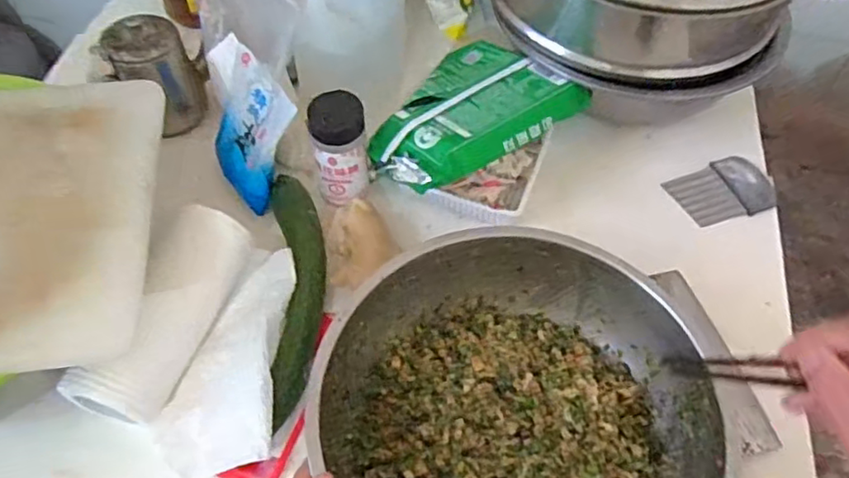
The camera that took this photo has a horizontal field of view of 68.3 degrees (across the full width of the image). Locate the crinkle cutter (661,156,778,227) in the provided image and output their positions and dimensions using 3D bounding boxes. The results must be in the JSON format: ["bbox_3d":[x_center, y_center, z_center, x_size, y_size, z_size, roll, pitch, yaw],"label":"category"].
[{"bbox_3d":[0.343,-0.055,0.717,0.104,0.017,0.079,-21,59,-14],"label":"crinkle cutter"}]

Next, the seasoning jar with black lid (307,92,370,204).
[{"bbox_3d":[-0.088,-0.090,0.655,0.054,0.118,0.053,1,57,-1],"label":"seasoning jar with black lid"}]

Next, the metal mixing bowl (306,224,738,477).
[{"bbox_3d":[0.075,0.140,0.502,0.296,0.088,0.282,1,57,-1],"label":"metal mixing bowl"}]

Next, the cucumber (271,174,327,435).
[{"bbox_3d":[-0.122,0.041,0.604,0.051,0.032,0.263,-6,57,-5],"label":"cucumber"}]

